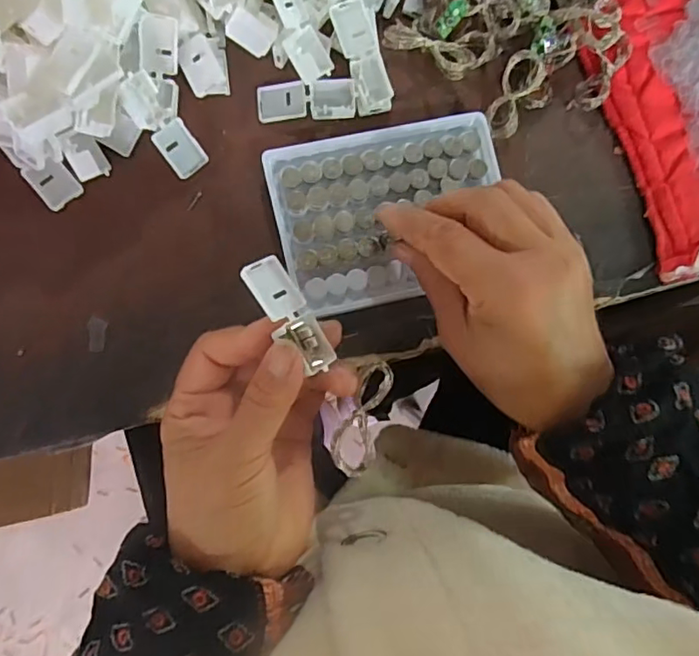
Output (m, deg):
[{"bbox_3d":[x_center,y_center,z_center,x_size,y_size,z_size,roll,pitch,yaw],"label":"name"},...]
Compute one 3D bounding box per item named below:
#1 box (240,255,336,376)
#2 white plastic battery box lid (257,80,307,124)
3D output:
[{"bbox_3d":[-0.026,-0.007,0.252,0.019,0.012,0.054,-35,91,-8],"label":"box"},{"bbox_3d":[-0.038,-0.129,0.320,0.027,0.008,0.021,-8,88,-7],"label":"white plastic battery box lid"}]

